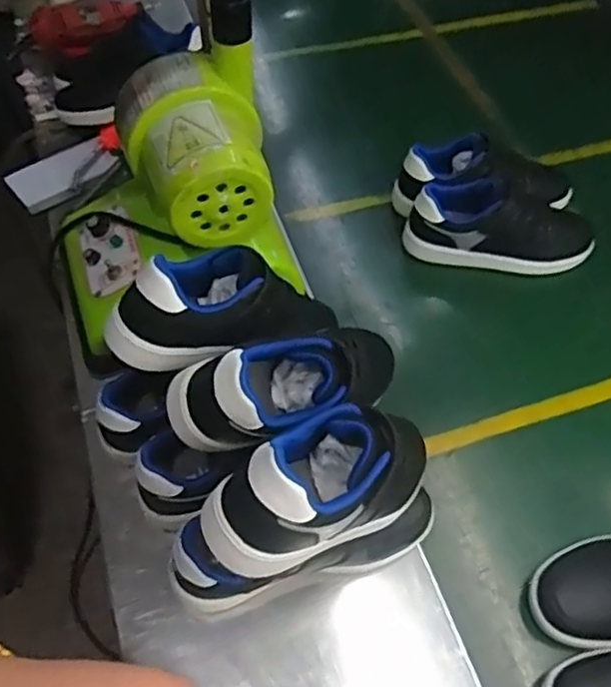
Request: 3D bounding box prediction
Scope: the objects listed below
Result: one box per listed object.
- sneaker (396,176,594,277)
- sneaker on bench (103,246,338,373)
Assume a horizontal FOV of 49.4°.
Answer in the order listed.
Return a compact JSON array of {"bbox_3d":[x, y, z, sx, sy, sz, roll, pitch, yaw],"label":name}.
[{"bbox_3d":[0.237,-0.142,0.792,0.229,0.096,0.087,3,55,-1],"label":"sneaker"},{"bbox_3d":[-0.072,-0.037,0.547,0.175,0.078,0.080,-8,55,-27],"label":"sneaker on bench"}]

